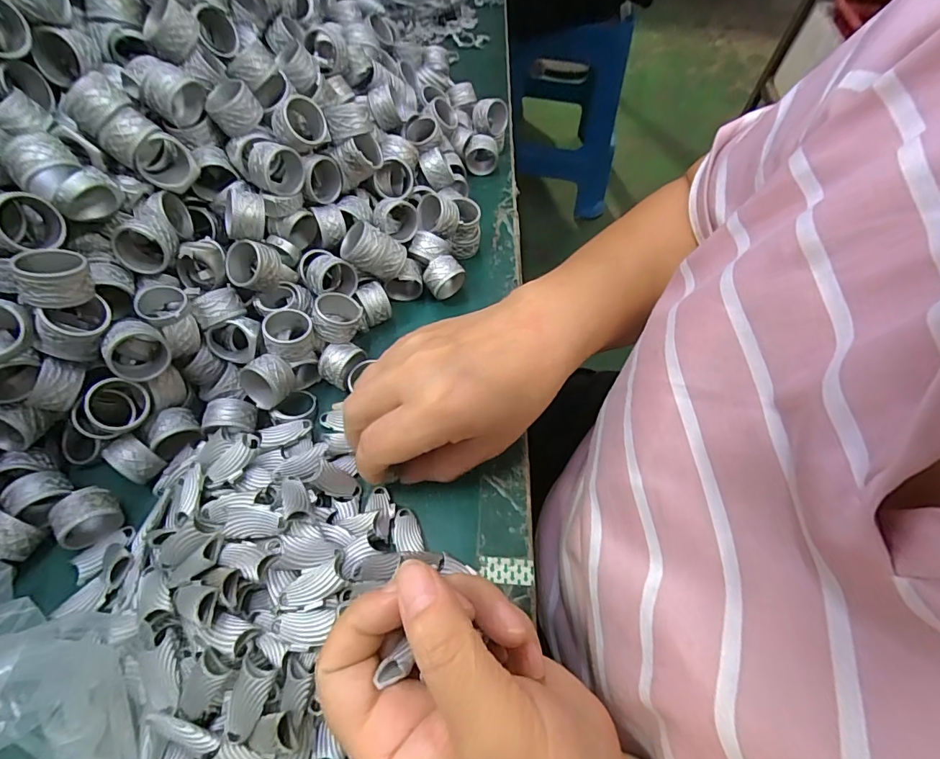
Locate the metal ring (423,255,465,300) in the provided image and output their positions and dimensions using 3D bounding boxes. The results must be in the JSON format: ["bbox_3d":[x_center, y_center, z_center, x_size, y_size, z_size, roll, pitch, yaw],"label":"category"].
[{"bbox_3d":[-0.018,-0.070,0.326,0.025,0.028,0.016,-32,66,-19],"label":"metal ring"}]

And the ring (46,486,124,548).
[{"bbox_3d":[-0.196,0.070,0.239,0.028,0.024,0.020,-26,65,-16],"label":"ring"}]

